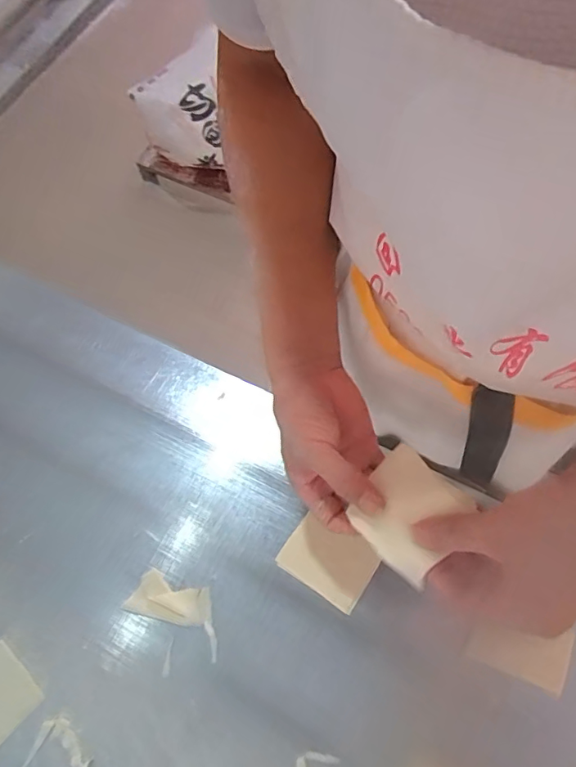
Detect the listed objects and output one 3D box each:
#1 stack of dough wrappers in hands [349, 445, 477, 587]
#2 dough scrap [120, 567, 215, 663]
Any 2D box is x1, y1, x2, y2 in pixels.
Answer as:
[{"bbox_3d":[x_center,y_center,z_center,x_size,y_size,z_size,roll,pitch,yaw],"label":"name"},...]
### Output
[{"bbox_3d":[0.085,0.094,0.380,0.076,0.014,0.084,-57,32,7],"label":"stack of dough wrappers in hands"},{"bbox_3d":[-0.111,0.230,0.523,0.103,0.006,0.050,21,70,9],"label":"dough scrap"}]

